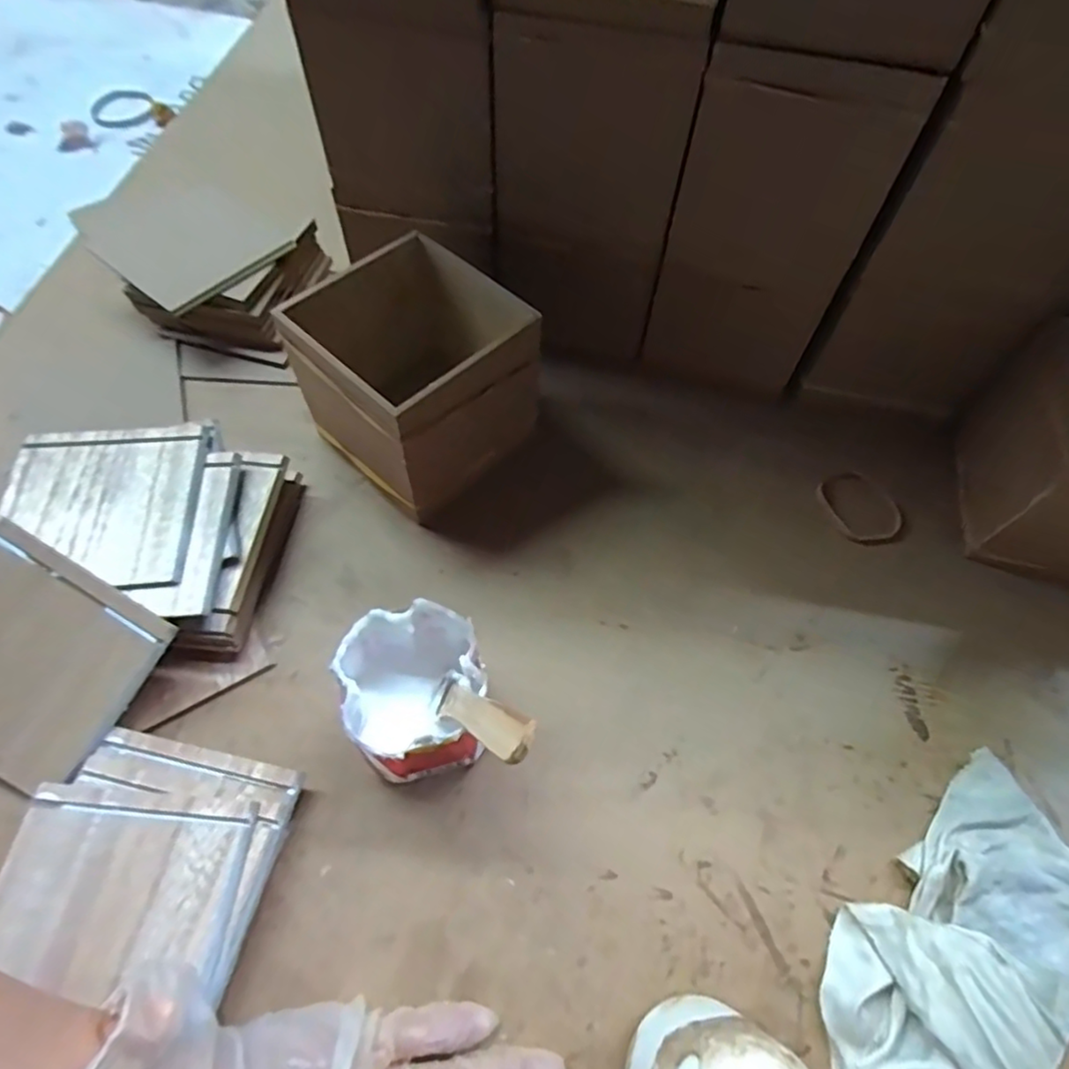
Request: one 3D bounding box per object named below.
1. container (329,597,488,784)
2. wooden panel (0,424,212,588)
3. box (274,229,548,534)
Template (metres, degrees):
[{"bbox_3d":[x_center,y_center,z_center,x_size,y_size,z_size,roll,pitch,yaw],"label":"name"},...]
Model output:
[{"bbox_3d":[-0.058,0.084,0.318,0.064,0.078,0.069,1,60,-2],"label":"container"},{"bbox_3d":[-0.250,-0.018,0.361,0.105,0.007,0.107,-5,60,-6],"label":"wooden panel"},{"bbox_3d":[-0.073,-0.099,0.409,0.129,0.108,0.126,-40,69,-22],"label":"box"}]

